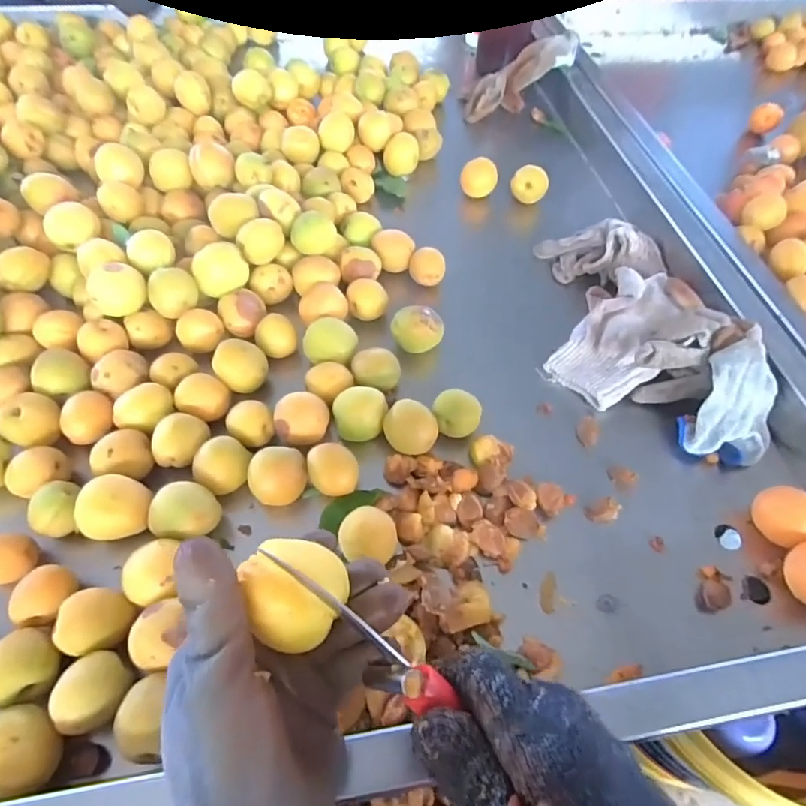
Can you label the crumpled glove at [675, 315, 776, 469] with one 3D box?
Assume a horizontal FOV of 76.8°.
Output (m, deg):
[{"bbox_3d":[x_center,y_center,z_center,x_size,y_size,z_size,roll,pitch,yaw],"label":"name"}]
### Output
[{"bbox_3d":[0.277,-0.006,0.413,0.070,0.055,0.103,22,57,13],"label":"crumpled glove"}]

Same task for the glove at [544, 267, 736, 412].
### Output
[{"bbox_3d":[0.209,-0.054,0.447,0.117,0.053,0.128,31,59,18],"label":"glove"}]

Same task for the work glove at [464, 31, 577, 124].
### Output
[{"bbox_3d":[0.163,-0.454,0.715,0.174,0.045,0.054,-34,60,5],"label":"work glove"}]

